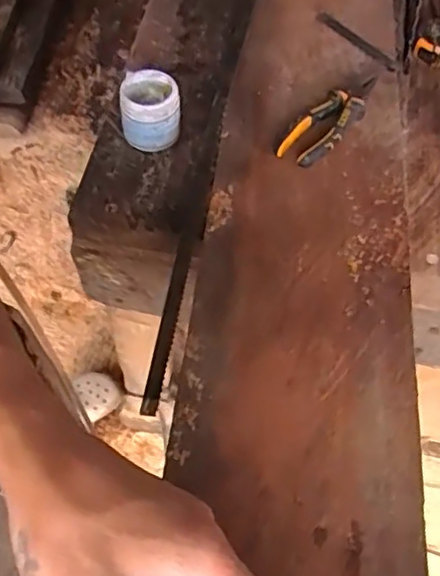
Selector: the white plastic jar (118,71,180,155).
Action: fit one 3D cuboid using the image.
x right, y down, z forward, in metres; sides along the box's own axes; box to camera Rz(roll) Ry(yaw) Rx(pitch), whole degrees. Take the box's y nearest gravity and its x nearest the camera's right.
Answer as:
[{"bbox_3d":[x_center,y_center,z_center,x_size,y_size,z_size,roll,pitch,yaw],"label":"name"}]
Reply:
[{"bbox_3d":[-0.086,-0.218,0.731,0.070,0.063,0.072,2,59,-3],"label":"white plastic jar"}]

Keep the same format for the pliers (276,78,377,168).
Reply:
[{"bbox_3d":[0.132,-0.198,0.680,0.053,0.031,0.167,37,63,17],"label":"pliers"}]

